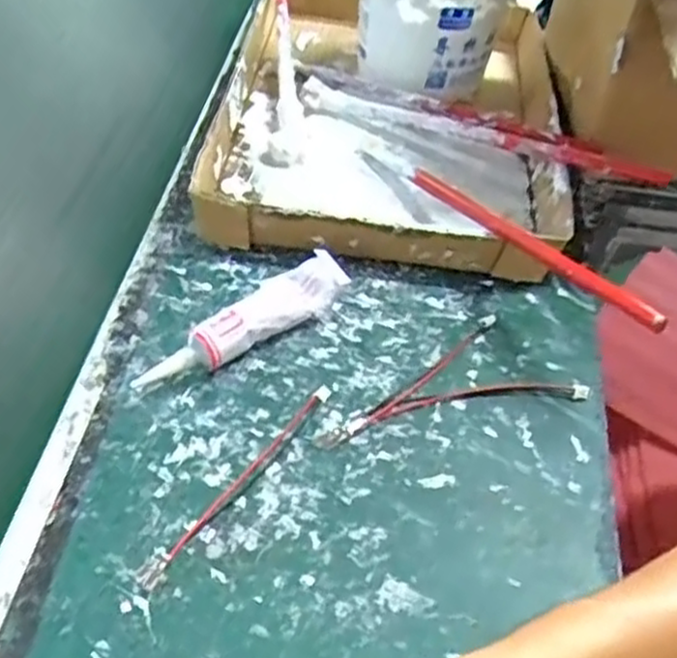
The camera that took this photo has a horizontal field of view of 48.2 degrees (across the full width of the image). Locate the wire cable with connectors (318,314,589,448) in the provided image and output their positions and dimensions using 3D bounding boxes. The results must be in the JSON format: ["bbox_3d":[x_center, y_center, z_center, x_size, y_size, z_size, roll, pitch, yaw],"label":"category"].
[{"bbox_3d":[0.056,0.027,0.419,0.147,0.006,0.066,-13,51,-14],"label":"wire cable with connectors"}]

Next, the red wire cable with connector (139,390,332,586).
[{"bbox_3d":[-0.048,0.073,0.375,0.010,0.007,0.135,31,54,21],"label":"red wire cable with connector"}]

